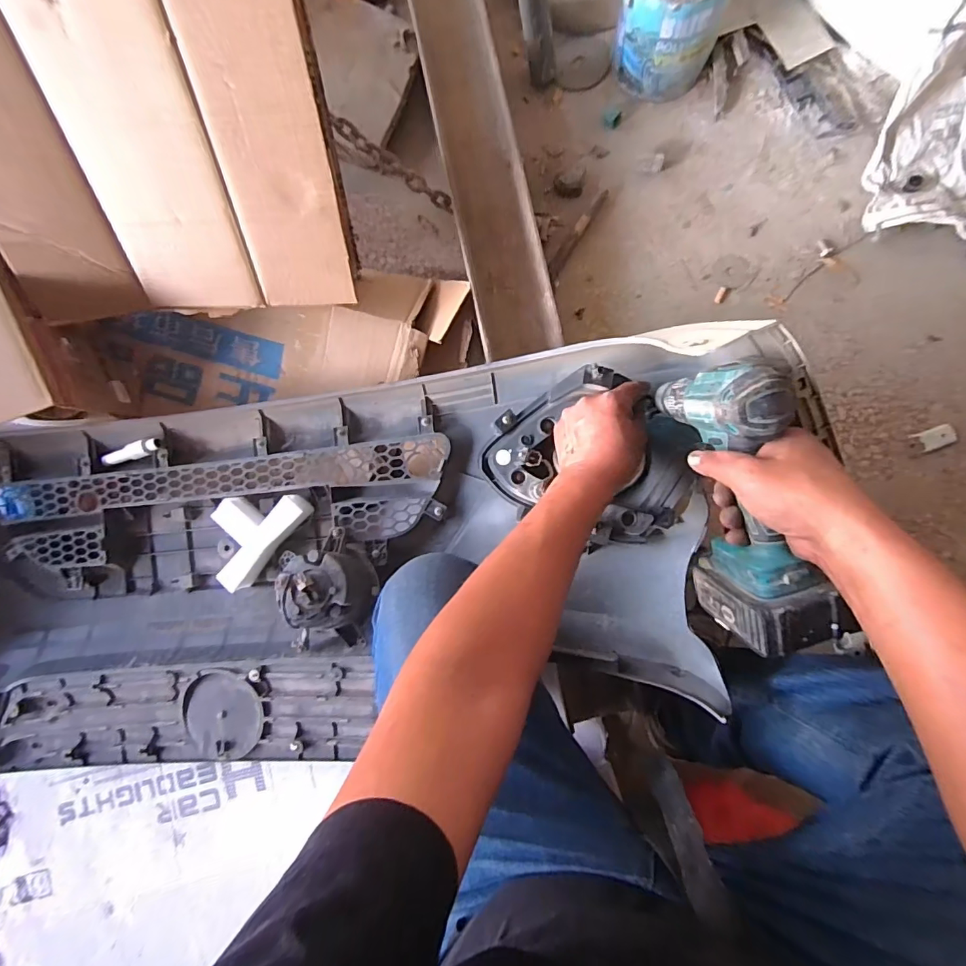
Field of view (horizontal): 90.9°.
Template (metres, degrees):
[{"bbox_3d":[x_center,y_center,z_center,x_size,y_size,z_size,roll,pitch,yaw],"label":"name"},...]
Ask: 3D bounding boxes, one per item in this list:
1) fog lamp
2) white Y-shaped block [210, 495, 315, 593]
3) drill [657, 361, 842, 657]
[{"bbox_3d":[-0.222,0.160,0.686,0.119,0.104,0.178,4,86,7],"label":"fog lamp"},{"bbox_3d":[-0.377,0.075,0.781,0.116,0.053,0.187,43,92,8],"label":"white Y-shaped block"},{"bbox_3d":[0.233,0.018,0.424,0.079,0.131,0.242,-11,93,6],"label":"drill"}]

